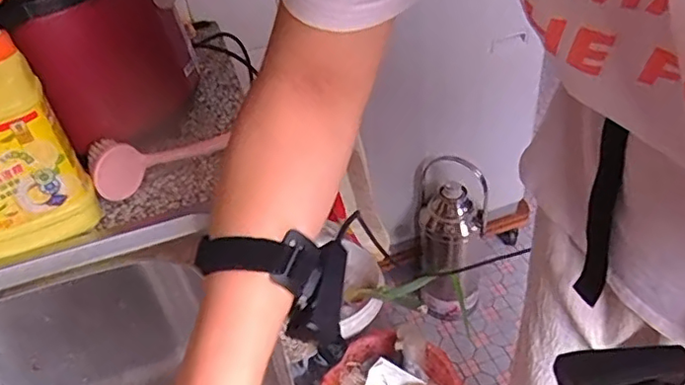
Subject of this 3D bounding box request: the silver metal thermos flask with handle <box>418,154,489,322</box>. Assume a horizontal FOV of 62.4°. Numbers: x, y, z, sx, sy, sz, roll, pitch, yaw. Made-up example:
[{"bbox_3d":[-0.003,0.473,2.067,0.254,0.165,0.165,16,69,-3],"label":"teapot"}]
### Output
[{"bbox_3d":[0.252,0.130,1.316,0.140,0.396,0.150,1,39,11],"label":"silver metal thermos flask with handle"}]

